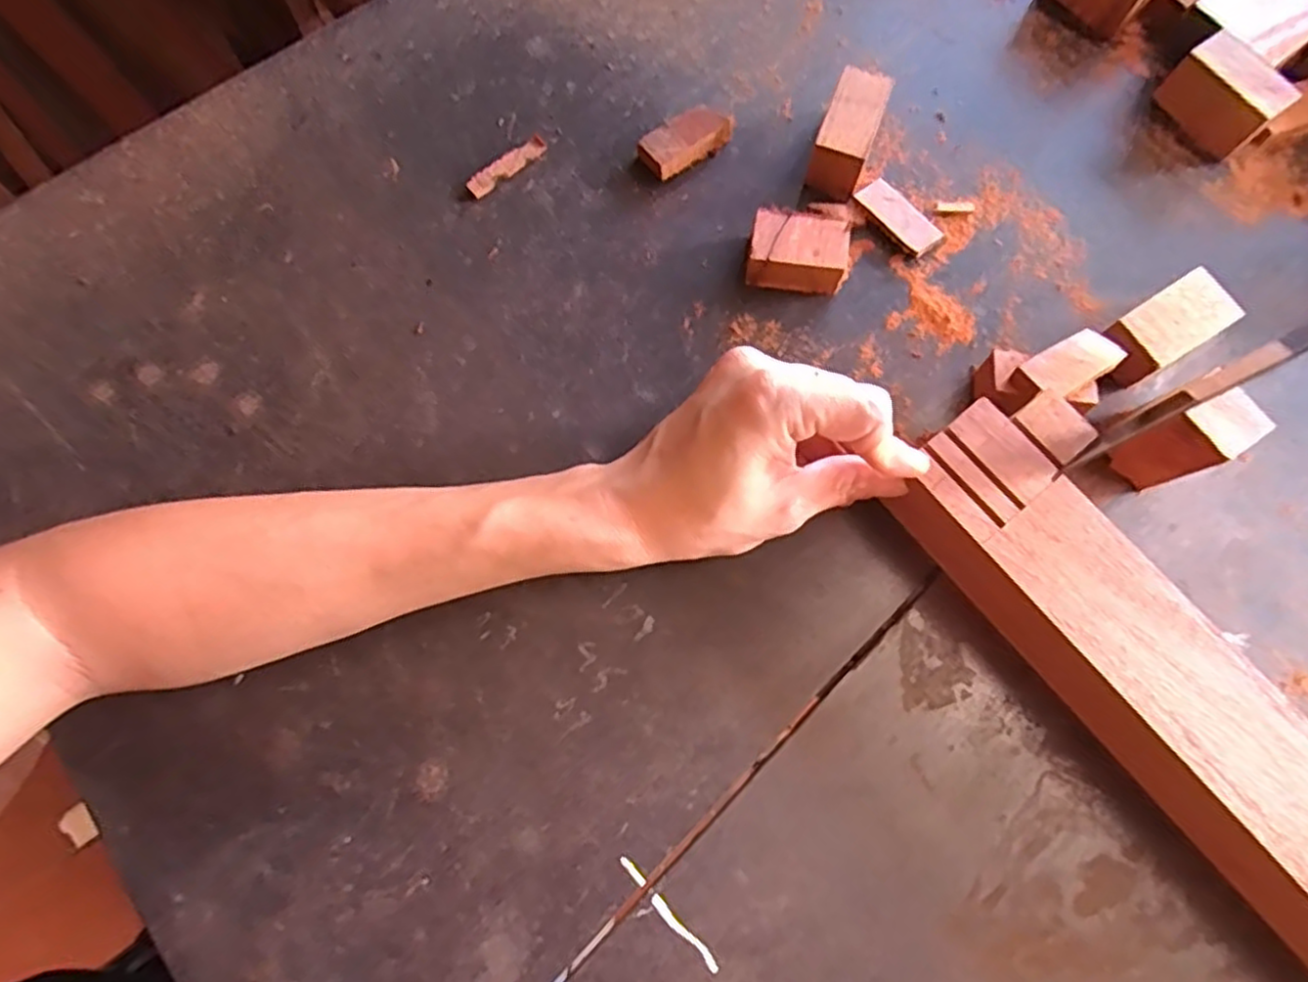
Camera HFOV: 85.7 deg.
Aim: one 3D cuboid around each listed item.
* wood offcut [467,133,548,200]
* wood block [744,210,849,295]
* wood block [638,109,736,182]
[{"bbox_3d":[-0.082,-0.182,0.394,0.051,0.006,0.011,-40,79,-10],"label":"wood offcut"},{"bbox_3d":[0.075,-0.124,0.369,0.049,0.023,0.031,9,75,2],"label":"wood block"},{"bbox_3d":[0.018,-0.197,0.394,0.052,0.016,0.027,-40,79,-9],"label":"wood block"}]

